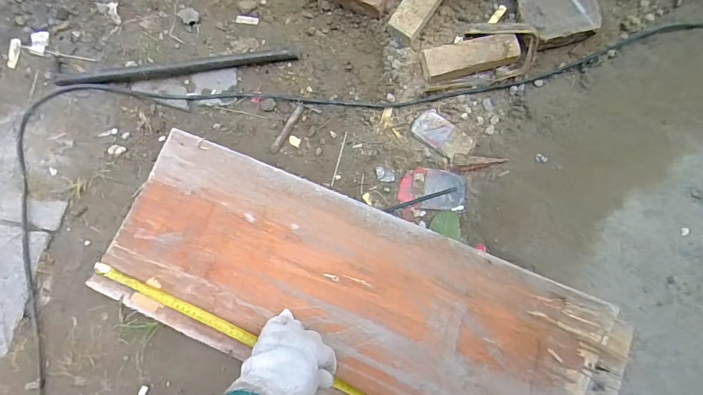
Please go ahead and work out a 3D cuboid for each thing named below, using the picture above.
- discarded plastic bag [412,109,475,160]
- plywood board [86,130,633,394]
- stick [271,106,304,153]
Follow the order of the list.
[{"bbox_3d":[0.171,-0.116,0.719,0.110,0.006,0.063,40,80,7],"label":"discarded plastic bag"},{"bbox_3d":[0.006,0.167,0.624,0.826,0.023,0.297,21,78,7],"label":"plywood board"},{"bbox_3d":[-0.121,-0.129,0.724,0.014,0.008,0.100,30,79,5],"label":"stick"}]

